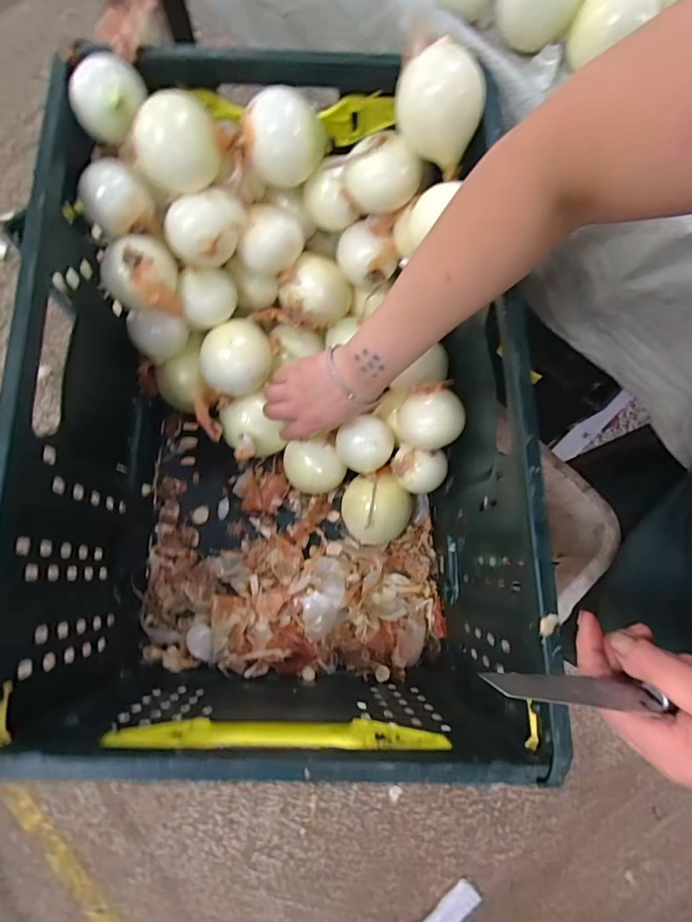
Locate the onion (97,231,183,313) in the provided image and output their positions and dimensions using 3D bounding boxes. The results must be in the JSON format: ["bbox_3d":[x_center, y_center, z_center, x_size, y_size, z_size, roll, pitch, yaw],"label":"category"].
[{"bbox_3d":[-0.208,-0.190,0.463,0.070,0.057,0.067,8,78,0],"label":"onion"}]

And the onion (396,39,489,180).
[{"bbox_3d":[0.082,-0.314,0.407,0.075,0.064,0.061,19,78,2],"label":"onion"}]

